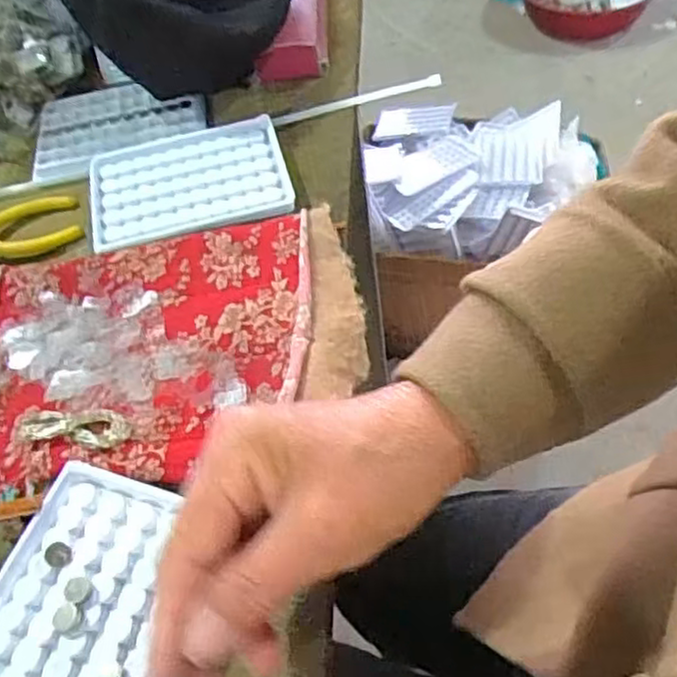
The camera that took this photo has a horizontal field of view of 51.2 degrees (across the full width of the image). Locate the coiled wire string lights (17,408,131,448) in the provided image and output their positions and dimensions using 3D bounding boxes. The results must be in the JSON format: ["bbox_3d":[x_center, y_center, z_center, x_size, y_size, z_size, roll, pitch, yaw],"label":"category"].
[{"bbox_3d":[-0.133,0.044,0.351,0.058,0.009,0.020,3,52,8],"label":"coiled wire string lights"}]

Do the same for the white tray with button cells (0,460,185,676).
[{"bbox_3d":[-0.109,0.121,0.297,0.091,0.010,0.129,13,54,16],"label":"white tray with button cells"}]

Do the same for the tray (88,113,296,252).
[{"bbox_3d":[-0.101,-0.105,0.470,0.129,0.012,0.103,-15,52,-5],"label":"tray"}]

